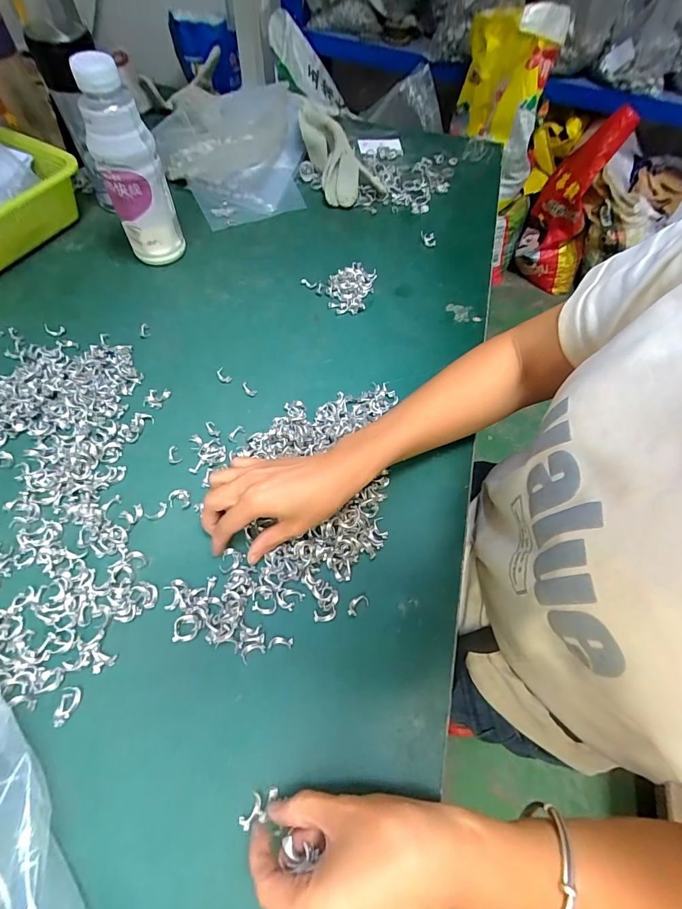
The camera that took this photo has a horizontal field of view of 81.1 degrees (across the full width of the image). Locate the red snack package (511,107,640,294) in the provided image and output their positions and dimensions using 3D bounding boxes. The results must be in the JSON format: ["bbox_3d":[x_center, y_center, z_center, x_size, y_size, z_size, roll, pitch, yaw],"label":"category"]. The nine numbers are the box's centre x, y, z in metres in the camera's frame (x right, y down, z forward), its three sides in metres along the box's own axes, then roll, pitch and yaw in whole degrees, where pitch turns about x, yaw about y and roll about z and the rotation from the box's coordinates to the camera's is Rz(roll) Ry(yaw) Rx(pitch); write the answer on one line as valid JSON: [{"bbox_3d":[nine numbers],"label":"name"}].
[{"bbox_3d":[0.862,-0.899,1.489,0.273,0.560,0.139,32,63,13],"label":"red snack package"}]

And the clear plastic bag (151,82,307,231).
[{"bbox_3d":[-0.176,-0.511,0.642,0.220,0.110,0.311,-21,64,-15],"label":"clear plastic bag"}]

